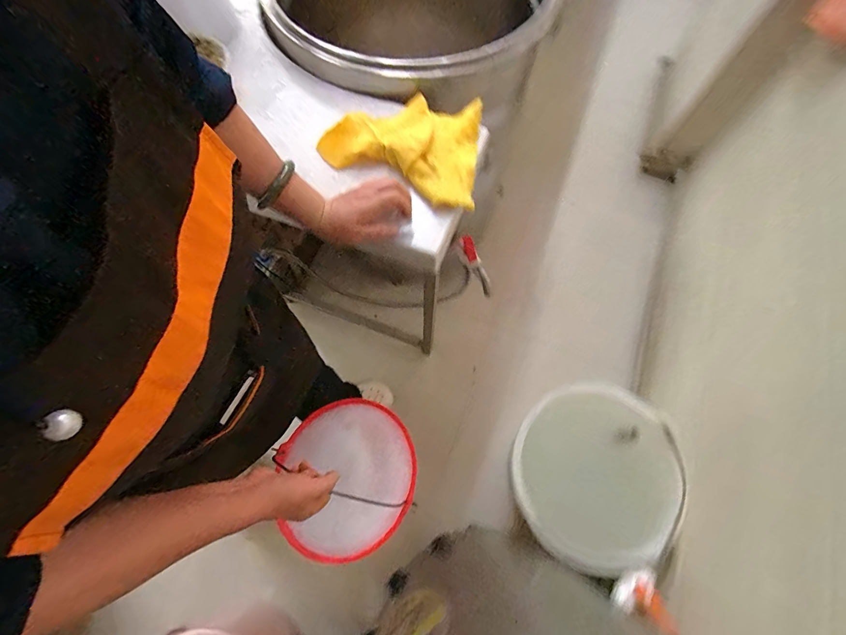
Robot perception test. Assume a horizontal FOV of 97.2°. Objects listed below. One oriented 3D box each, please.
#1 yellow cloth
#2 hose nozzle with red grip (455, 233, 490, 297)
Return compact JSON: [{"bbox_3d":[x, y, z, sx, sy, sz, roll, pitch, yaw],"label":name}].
[{"bbox_3d":[-0.026,-0.270,0.569,0.246,0.040,0.175,18,71,5],"label":"yellow cloth"},{"bbox_3d":[0.146,-0.142,1.046,0.042,0.052,0.177,-33,102,-12],"label":"hose nozzle with red grip"}]

